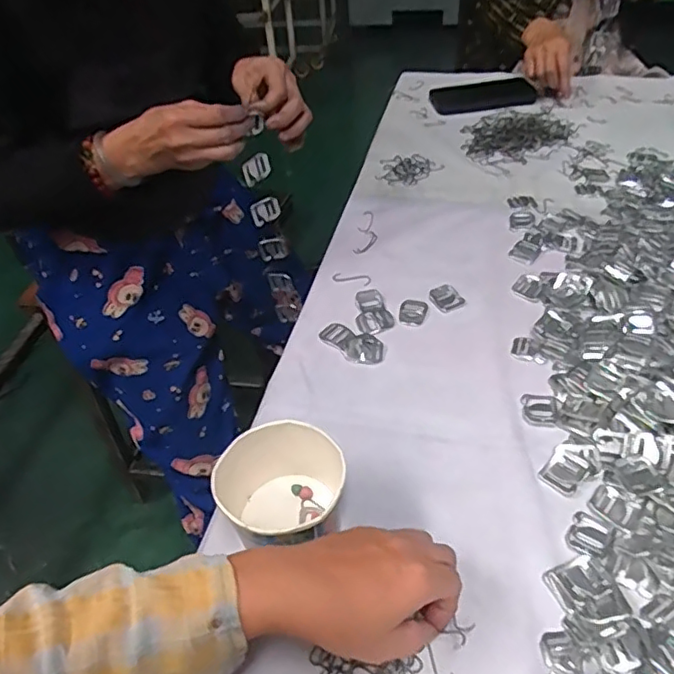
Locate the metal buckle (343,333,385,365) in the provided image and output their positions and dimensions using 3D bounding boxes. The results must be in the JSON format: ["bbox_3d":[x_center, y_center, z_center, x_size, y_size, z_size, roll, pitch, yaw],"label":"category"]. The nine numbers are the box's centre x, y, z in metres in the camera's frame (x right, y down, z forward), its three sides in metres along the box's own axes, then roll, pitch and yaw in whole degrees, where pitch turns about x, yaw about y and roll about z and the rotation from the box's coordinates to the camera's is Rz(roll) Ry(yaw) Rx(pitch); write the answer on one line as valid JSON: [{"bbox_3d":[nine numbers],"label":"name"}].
[{"bbox_3d":[0.028,0.012,0.593,0.040,0.008,0.034,-3,45,3],"label":"metal buckle"}]

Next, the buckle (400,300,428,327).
[{"bbox_3d":[0.082,-0.026,0.633,0.028,0.006,0.038,13,48,18],"label":"buckle"}]

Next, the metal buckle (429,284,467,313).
[{"bbox_3d":[0.120,-0.044,0.644,0.033,0.004,0.037,-24,48,-17],"label":"metal buckle"}]

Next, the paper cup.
[{"bbox_3d":[-0.042,0.122,0.438,0.087,0.074,0.091,-3,45,3],"label":"paper cup"}]

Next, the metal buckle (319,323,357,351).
[{"bbox_3d":[0.002,-0.002,0.611,0.036,0.006,0.025,25,52,27],"label":"metal buckle"}]

